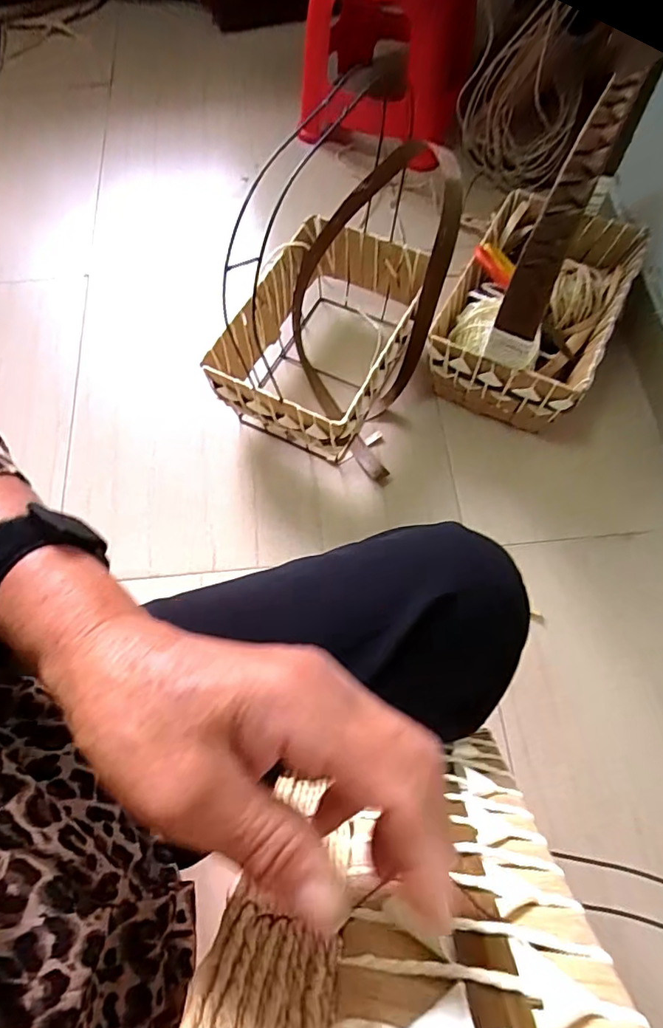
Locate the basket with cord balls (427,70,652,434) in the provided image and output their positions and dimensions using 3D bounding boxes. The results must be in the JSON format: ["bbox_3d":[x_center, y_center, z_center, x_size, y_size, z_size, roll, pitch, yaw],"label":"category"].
[{"bbox_3d":[0.308,-0.361,0.743,0.224,0.409,0.365,24,69,14],"label":"basket with cord balls"}]

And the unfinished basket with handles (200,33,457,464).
[{"bbox_3d":[0.010,-0.286,0.802,0.273,0.273,0.358,25,69,14],"label":"unfinished basket with handles"}]

